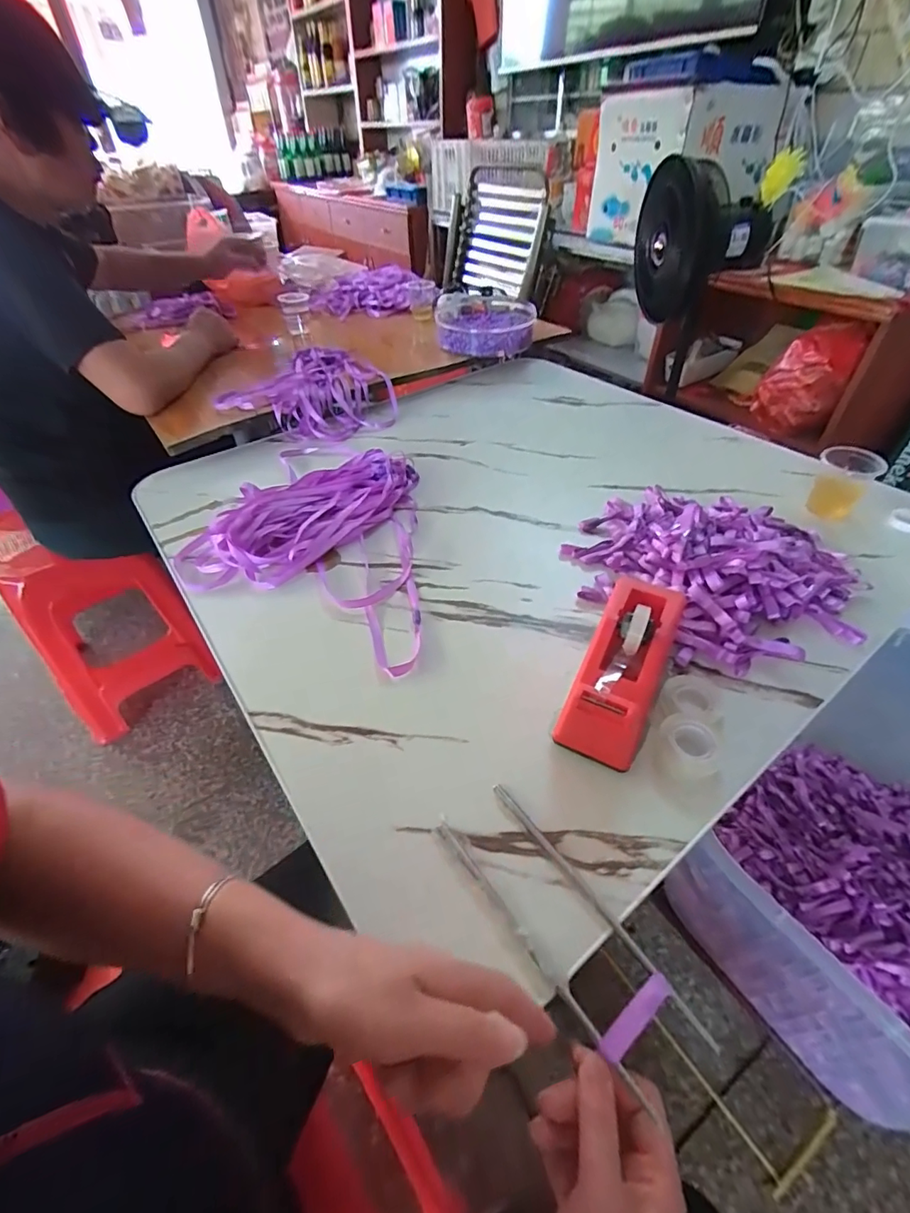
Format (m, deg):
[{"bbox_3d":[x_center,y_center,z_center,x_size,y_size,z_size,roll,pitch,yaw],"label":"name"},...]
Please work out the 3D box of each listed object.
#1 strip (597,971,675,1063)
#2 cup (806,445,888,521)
[{"bbox_3d":[0.099,0.225,0.267,0.051,0.005,0.012,-29,51,-25],"label":"strip"},{"bbox_3d":[0.463,-0.148,0.586,0.059,0.071,0.067,28,51,26],"label":"cup"}]

